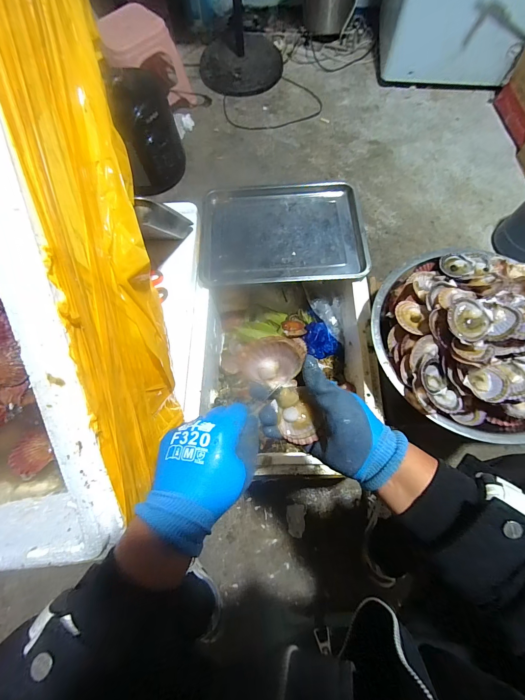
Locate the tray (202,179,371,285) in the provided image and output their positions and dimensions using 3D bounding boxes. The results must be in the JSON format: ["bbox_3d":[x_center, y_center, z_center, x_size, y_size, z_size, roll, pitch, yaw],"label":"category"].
[{"bbox_3d":[0.044,-0.295,0.753,0.385,0.035,0.309,-1,69,1],"label":"tray"}]

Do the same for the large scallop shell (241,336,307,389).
[{"bbox_3d":[0.012,0.013,0.353,0.069,0.064,0.010,2,30,0],"label":"large scallop shell"}]

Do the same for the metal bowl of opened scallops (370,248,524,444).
[{"bbox_3d":[0.382,-0.027,0.546,0.356,0.123,0.345,0,69,1],"label":"metal bowl of opened scallops"}]

